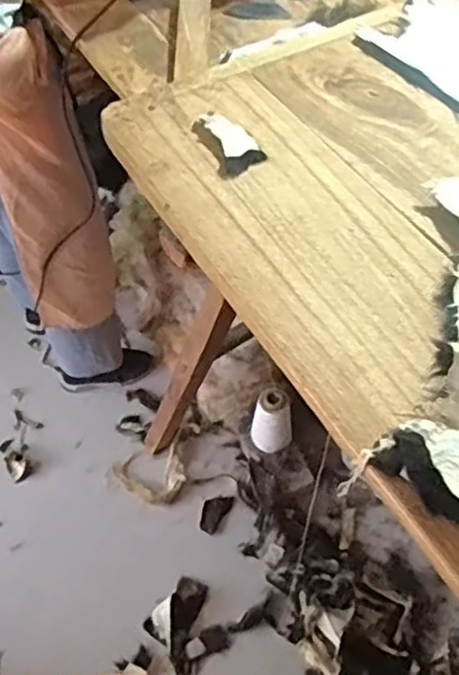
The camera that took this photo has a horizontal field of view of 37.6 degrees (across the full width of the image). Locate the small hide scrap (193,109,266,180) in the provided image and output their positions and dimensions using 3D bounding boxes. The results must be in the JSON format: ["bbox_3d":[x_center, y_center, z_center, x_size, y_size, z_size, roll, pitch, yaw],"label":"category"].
[{"bbox_3d":[-0.002,-0.216,0.742,0.053,0.015,0.096,-22,56,-14],"label":"small hide scrap"}]

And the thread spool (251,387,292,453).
[{"bbox_3d":[0.092,0.175,1.465,0.085,0.186,0.087,-1,53,1],"label":"thread spool"}]

